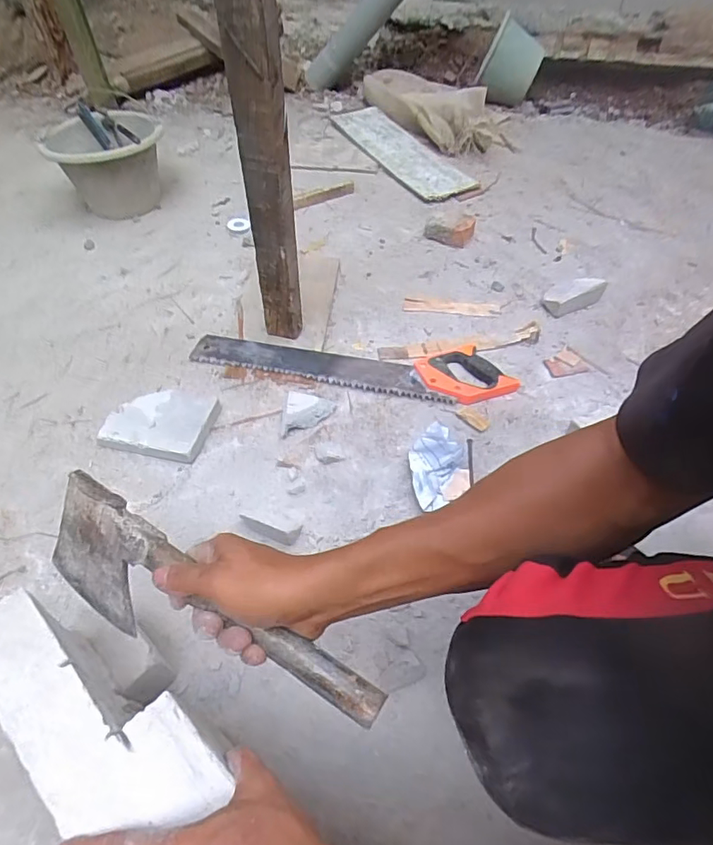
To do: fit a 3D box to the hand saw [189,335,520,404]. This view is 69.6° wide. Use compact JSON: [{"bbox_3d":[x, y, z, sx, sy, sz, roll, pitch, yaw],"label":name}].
[{"bbox_3d":[-0.014,-0.094,0.883,0.545,0.023,0.126,3,52,2],"label":"hand saw"}]

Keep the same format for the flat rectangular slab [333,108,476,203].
[{"bbox_3d":[0.115,-0.771,1.428,0.180,0.028,0.547,-21,55,-16],"label":"flat rectangular slab"}]

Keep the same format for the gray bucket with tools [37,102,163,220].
[{"bbox_3d":[-0.584,-0.620,1.220,0.242,0.161,0.242,-17,54,-13],"label":"gray bucket with tools"}]

